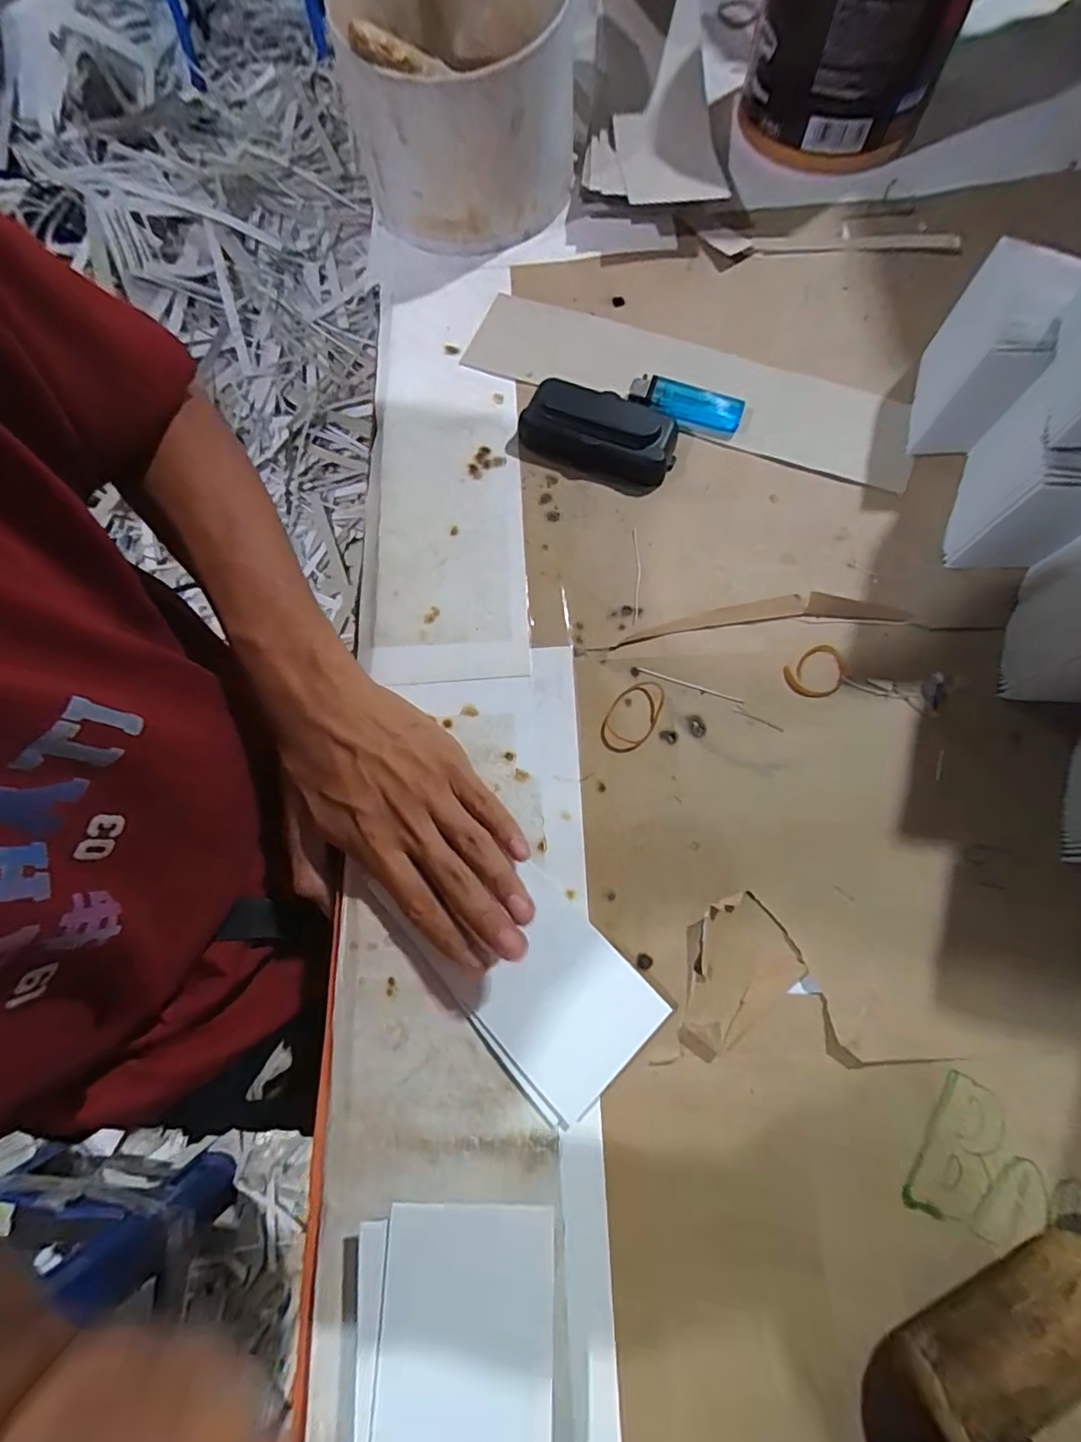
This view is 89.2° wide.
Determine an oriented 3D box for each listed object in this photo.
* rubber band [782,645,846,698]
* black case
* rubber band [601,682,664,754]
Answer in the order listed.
[{"bbox_3d":[0.173,-0.029,0.342,0.041,0.004,0.028,-31,75,-7],"label":"rubber band"},{"bbox_3d":[0.040,-0.197,0.376,0.103,0.026,0.057,18,75,7],"label":"black case"},{"bbox_3d":[0.057,-0.003,0.337,0.029,0.004,0.050,28,77,9],"label":"rubber band"}]

